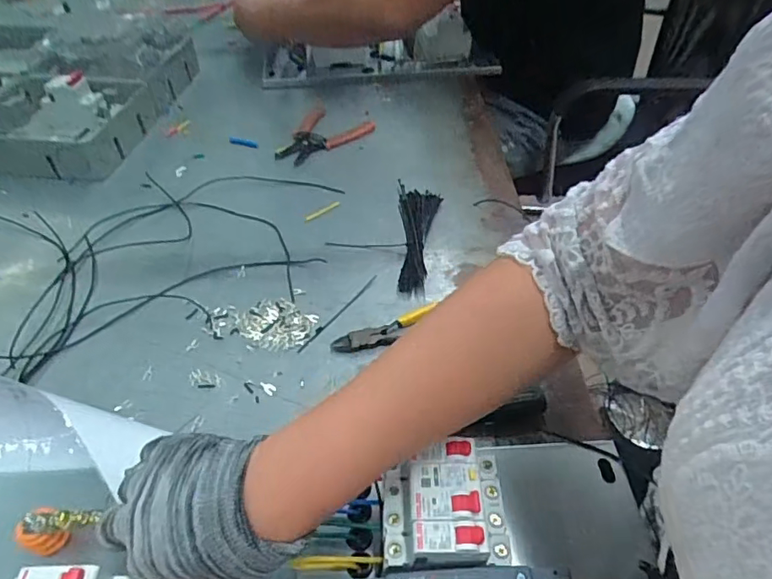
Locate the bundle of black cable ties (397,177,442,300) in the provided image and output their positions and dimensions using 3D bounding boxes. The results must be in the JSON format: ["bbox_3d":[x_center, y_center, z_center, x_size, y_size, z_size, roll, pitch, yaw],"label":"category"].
[{"bbox_3d":[0.038,-0.067,0.604,0.050,0.015,0.182,3,46,2],"label":"bundle of black cable ties"}]

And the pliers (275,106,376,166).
[{"bbox_3d":[-0.101,-0.224,0.770,0.113,0.014,0.153,23,50,20],"label":"pliers"}]

